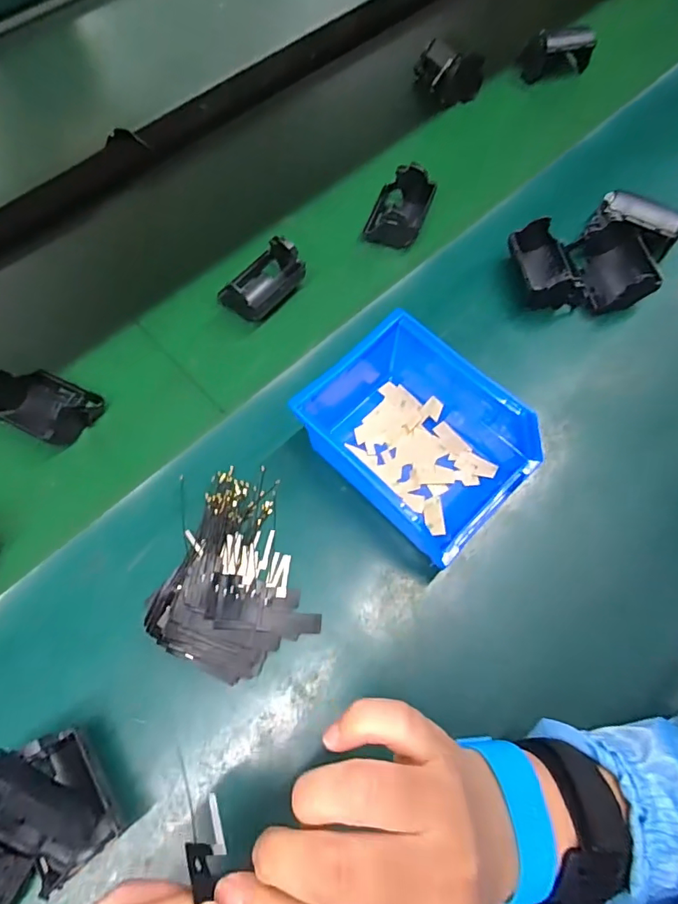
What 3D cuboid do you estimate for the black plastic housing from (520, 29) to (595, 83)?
[{"bbox_3d":[0.244,-0.443,0.549,0.071,0.050,0.035,-8,67,-3],"label":"black plastic housing"}]

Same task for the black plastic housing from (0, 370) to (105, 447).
[{"bbox_3d":[-0.231,-0.038,0.391,0.070,0.041,0.050,22,69,10],"label":"black plastic housing"}]

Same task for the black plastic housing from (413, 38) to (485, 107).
[{"bbox_3d":[0.119,-0.422,0.552,0.039,0.042,0.073,-35,71,-13],"label":"black plastic housing"}]

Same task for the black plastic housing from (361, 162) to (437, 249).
[{"bbox_3d":[0.058,-0.232,0.469,0.051,0.039,0.081,19,68,9],"label":"black plastic housing"}]

